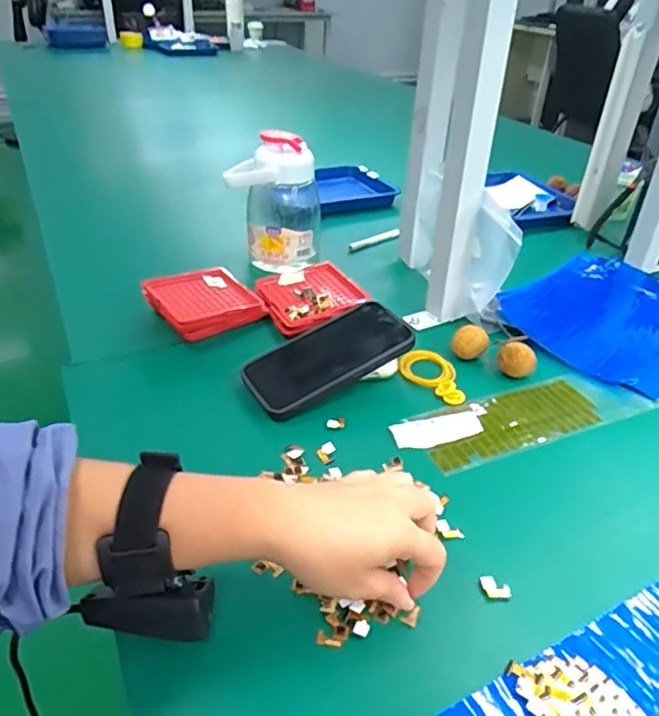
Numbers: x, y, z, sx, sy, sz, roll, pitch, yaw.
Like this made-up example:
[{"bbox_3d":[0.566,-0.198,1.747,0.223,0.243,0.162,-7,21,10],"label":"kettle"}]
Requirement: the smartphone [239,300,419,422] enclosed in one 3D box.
[{"bbox_3d":[-0.002,-0.003,0.549,0.157,0.014,0.083,-28,46,-16],"label":"smartphone"}]

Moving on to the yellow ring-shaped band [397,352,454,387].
[{"bbox_3d":[0.099,0.010,0.582,0.055,0.009,0.047,16,37,19],"label":"yellow ring-shaped band"}]

